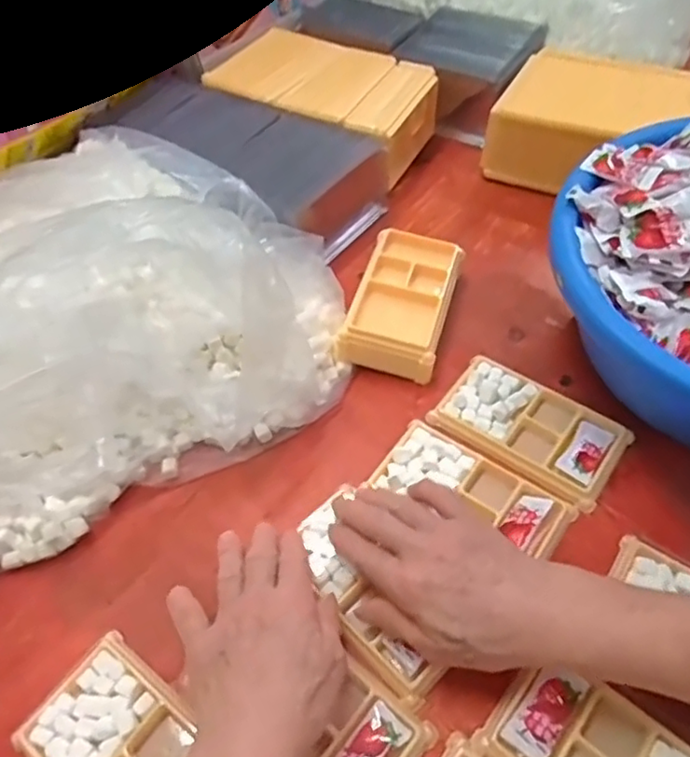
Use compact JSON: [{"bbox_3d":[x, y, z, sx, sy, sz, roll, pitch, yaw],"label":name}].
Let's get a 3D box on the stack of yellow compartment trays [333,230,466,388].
[{"bbox_3d":[0.054,-0.067,0.552,0.087,0.044,0.140,14,55,15],"label":"stack of yellow compartment trays"}]

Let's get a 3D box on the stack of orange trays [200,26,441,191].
[{"bbox_3d":[-0.022,-0.319,0.723,0.261,0.073,0.147,29,61,24],"label":"stack of orange trays"}]

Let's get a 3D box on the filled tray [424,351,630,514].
[{"bbox_3d":[0.143,0.038,0.484,0.135,0.015,0.080,30,61,24],"label":"filled tray"}]

